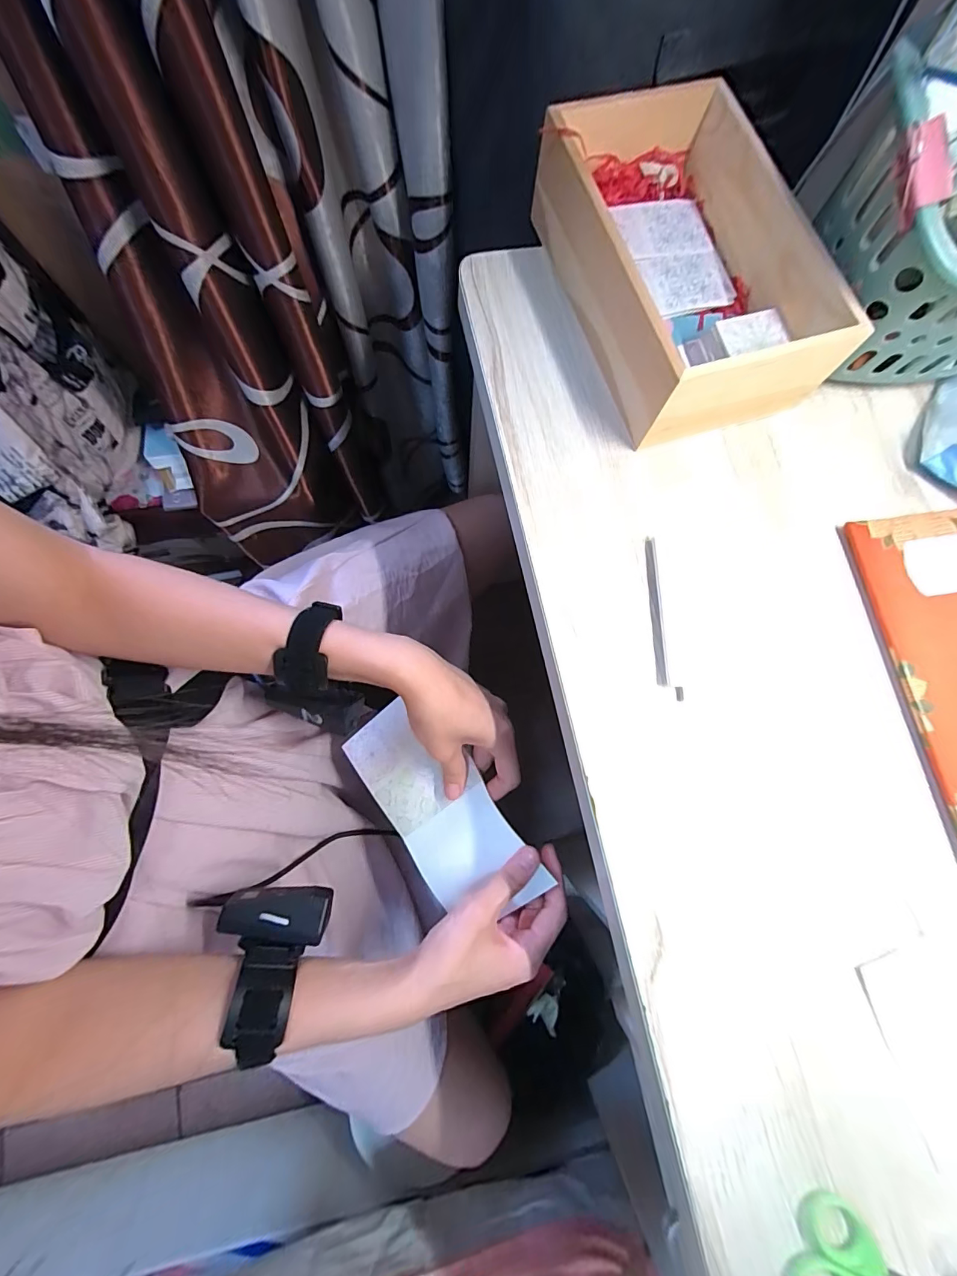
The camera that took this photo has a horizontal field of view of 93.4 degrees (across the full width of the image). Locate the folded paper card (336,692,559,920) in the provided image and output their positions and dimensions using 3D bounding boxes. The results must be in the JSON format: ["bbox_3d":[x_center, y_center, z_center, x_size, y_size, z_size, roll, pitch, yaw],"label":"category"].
[{"bbox_3d":[-0.035,0.146,0.384,0.096,0.009,0.190,-41,77,18],"label":"folded paper card"}]

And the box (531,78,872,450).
[{"bbox_3d":[0.142,-0.262,0.315,0.138,0.061,0.226,-19,79,-7],"label":"box"}]

